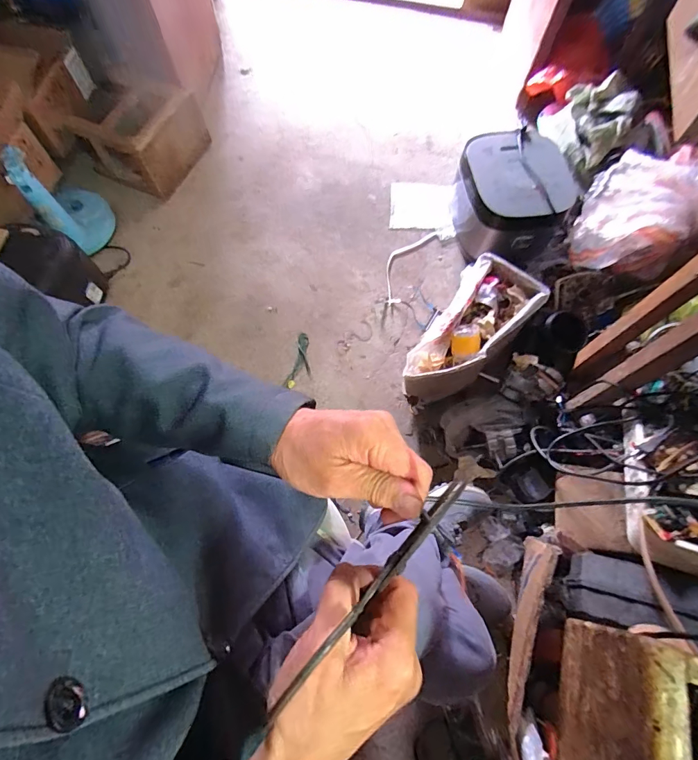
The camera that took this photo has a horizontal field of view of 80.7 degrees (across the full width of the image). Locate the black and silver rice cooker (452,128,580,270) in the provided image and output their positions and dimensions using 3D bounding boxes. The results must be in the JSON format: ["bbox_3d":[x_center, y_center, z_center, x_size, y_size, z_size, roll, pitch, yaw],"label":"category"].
[{"bbox_3d":[0.459,-0.493,1.165,0.269,0.240,0.304,-5,70,-1],"label":"black and silver rice cooker"}]

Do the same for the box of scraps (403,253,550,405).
[{"bbox_3d":[0.286,-0.101,1.037,0.193,0.180,0.396,37,74,13],"label":"box of scraps"}]

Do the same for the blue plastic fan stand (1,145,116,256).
[{"bbox_3d":[-0.750,-0.472,1.079,0.159,0.279,0.204,-34,73,-11],"label":"blue plastic fan stand"}]

